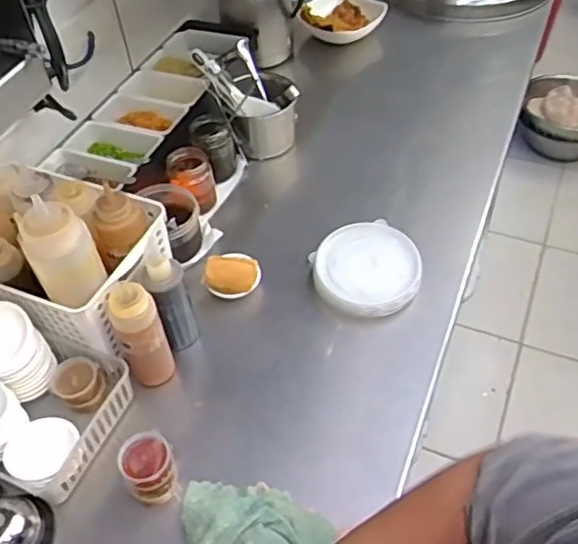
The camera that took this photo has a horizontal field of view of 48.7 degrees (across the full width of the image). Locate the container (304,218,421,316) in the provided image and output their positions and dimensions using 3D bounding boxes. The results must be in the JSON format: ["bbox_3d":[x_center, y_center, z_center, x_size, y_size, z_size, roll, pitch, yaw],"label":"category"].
[{"bbox_3d":[0.102,-0.004,0.846,0.138,0.034,0.135,-2,50,2],"label":"container"}]

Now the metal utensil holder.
[{"bbox_3d":[-0.050,-0.258,1.055,0.114,0.106,0.109,-21,52,-13],"label":"metal utensil holder"}]

